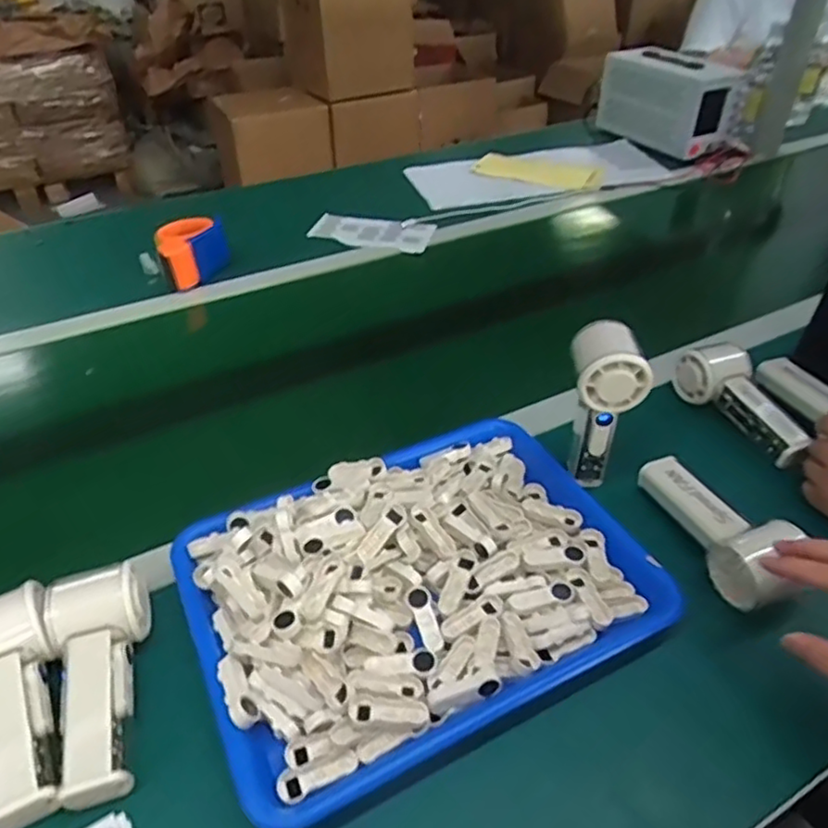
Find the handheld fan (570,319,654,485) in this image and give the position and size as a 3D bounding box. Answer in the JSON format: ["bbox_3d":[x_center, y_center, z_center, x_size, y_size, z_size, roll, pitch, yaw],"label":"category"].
[{"bbox_3d":[0.163,-0.009,0.565,0.057,0.139,0.059,4,41,5],"label":"handheld fan"}]

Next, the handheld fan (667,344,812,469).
[{"bbox_3d":[0.338,-0.011,0.663,0.065,0.053,0.160,-17,52,-19],"label":"handheld fan"}]

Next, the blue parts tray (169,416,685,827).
[{"bbox_3d":[0.002,0.126,0.512,0.334,0.068,0.250,-19,42,-21],"label":"blue parts tray"}]

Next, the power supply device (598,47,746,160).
[{"bbox_3d":[0.521,-0.654,1.364,0.140,0.168,0.270,-20,43,-22],"label":"power supply device"}]

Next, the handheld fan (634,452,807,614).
[{"bbox_3d":[0.250,0.089,0.528,0.052,0.055,0.158,-10,34,-11],"label":"handheld fan"}]

